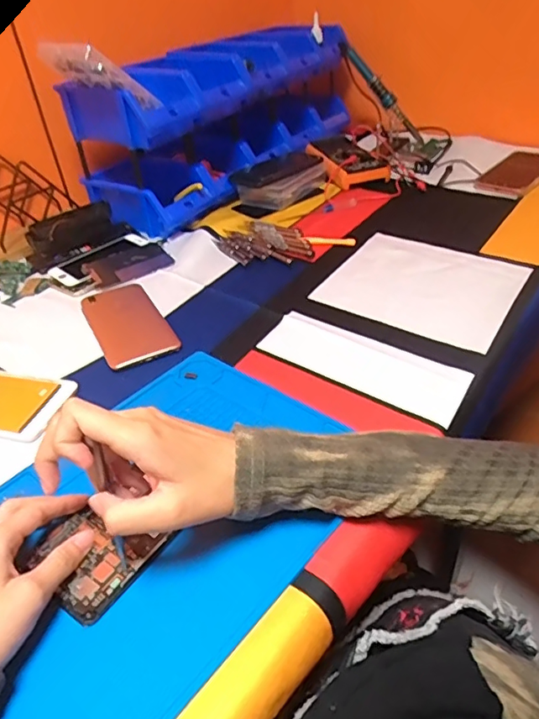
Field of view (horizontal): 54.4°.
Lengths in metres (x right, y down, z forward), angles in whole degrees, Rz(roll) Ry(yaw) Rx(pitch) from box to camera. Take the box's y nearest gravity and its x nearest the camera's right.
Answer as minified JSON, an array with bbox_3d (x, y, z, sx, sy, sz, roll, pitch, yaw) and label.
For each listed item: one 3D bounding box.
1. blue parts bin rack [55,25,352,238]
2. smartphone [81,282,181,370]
[{"bbox_3d":[-0.057,-0.415,0.885,0.158,0.191,0.550,20,45,28],"label":"blue parts bin rack"},{"bbox_3d":[-0.157,-0.043,0.579,0.076,0.006,0.154,-22,42,-20],"label":"smartphone"}]

